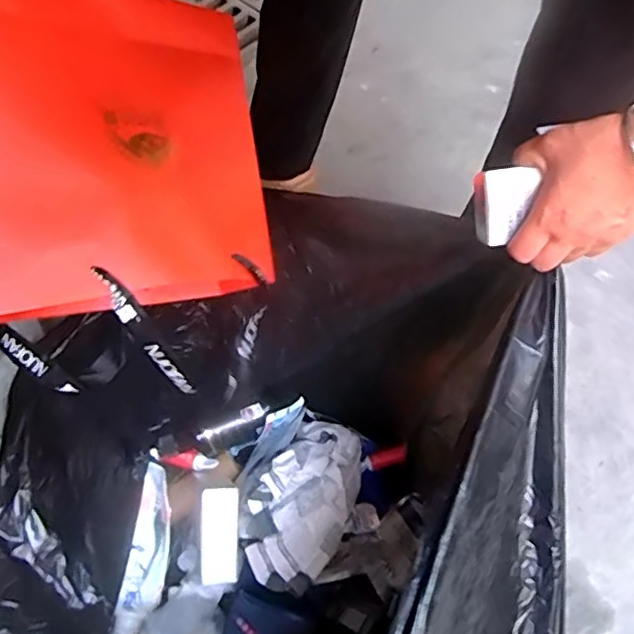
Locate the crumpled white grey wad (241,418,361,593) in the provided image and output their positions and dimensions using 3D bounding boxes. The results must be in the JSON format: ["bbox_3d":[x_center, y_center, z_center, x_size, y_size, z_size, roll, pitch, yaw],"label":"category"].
[{"bbox_3d":[-0.013,0.204,0.688,0.109,0.093,0.201,26,64,10],"label":"crumpled white grey wad"}]

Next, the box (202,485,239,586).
[{"bbox_3d":[-0.106,0.237,0.652,0.037,0.012,0.097,0,76,-2],"label":"box"}]

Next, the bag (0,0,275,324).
[{"bbox_3d":[-0.173,-0.138,0.477,0.270,0.077,0.255,-11,86,-43],"label":"bag"}]

